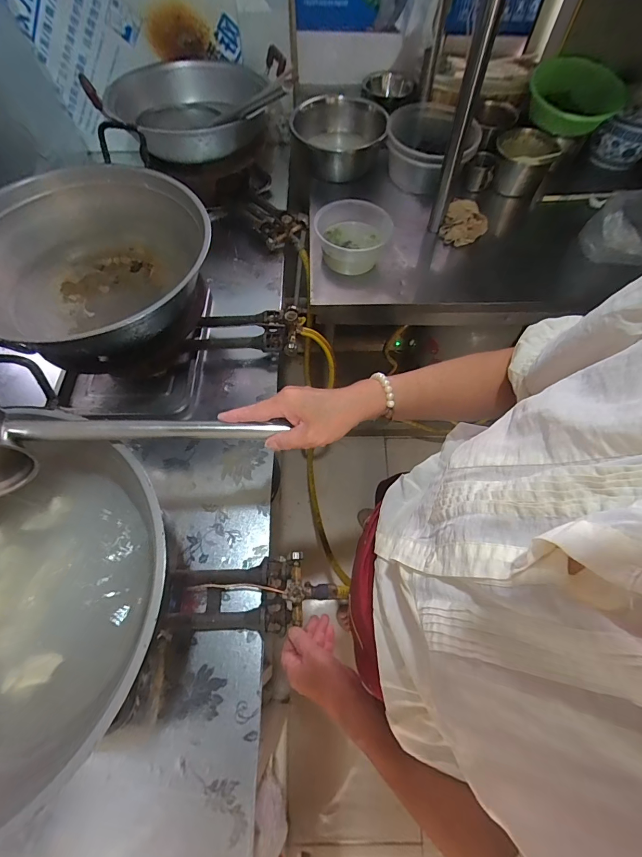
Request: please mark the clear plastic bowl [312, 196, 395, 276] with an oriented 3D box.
[{"bbox_3d":[0.076,-0.438,0.851,0.168,0.090,0.175,0,63,0],"label":"clear plastic bowl"}]

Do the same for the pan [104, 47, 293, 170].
[{"bbox_3d":[-0.266,-0.731,0.856,0.406,0.143,0.381,-14,64,-7],"label":"pan"}]

